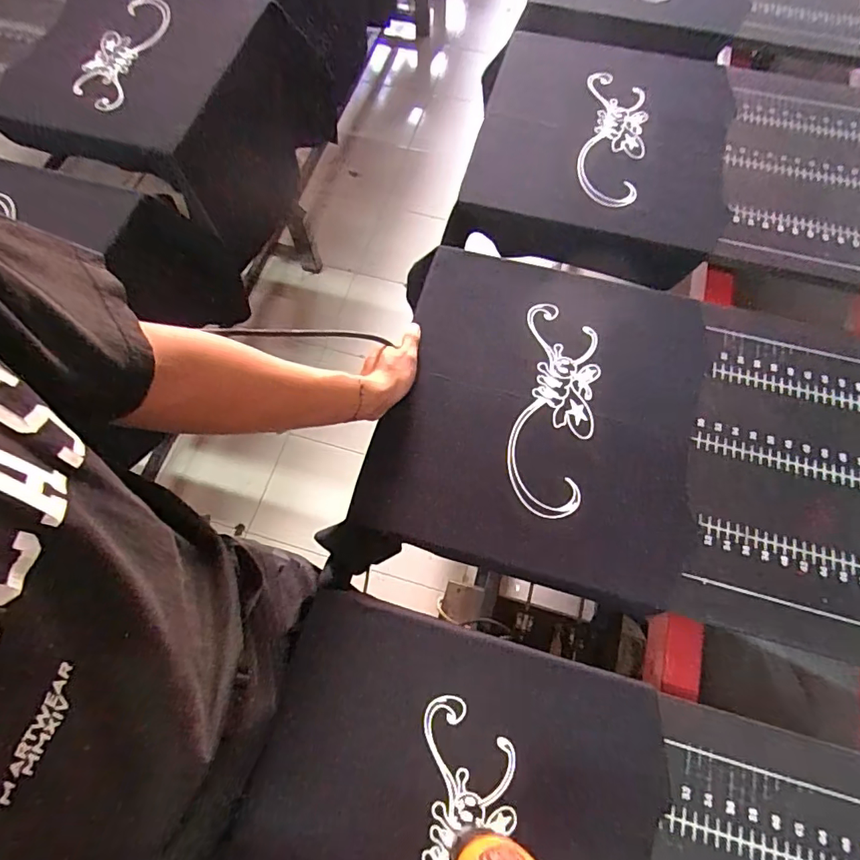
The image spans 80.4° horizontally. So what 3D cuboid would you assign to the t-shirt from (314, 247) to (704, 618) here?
[{"bbox_3d":[0.129,-0.026,0.630,0.369,0.036,0.420,13,69,6],"label":"t-shirt"}]

